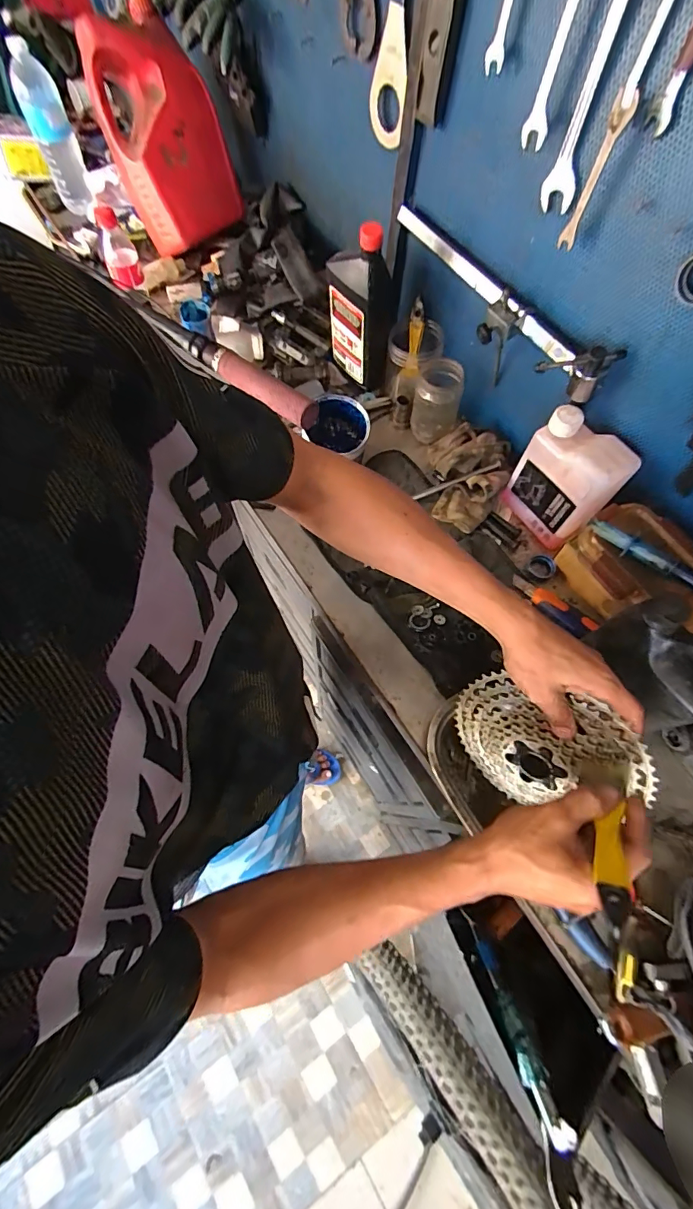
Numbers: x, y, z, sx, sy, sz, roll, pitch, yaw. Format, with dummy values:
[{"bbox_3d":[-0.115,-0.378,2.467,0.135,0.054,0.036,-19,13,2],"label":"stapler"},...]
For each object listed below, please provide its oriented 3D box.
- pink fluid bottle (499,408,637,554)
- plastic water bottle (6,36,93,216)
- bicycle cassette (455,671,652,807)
[{"bbox_3d":[0.303,-0.168,0.621,0.057,0.167,0.128,-34,72,-15],"label":"pink fluid bottle"},{"bbox_3d":[-0.589,-0.943,0.897,0.068,0.238,0.060,-33,71,-15],"label":"plastic water bottle"},{"bbox_3d":[0.197,0.140,0.472,0.042,0.194,0.157,-23,89,-47],"label":"bicycle cassette"}]

